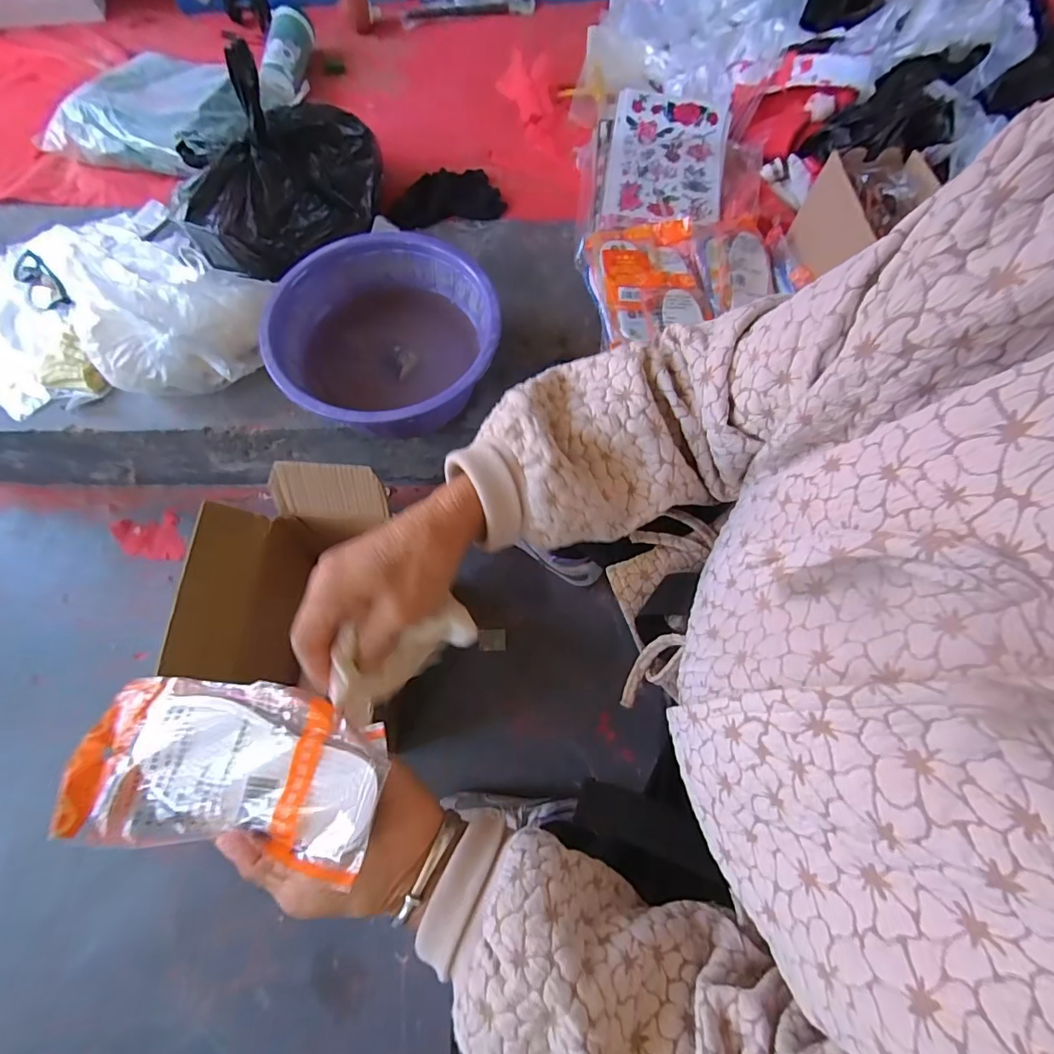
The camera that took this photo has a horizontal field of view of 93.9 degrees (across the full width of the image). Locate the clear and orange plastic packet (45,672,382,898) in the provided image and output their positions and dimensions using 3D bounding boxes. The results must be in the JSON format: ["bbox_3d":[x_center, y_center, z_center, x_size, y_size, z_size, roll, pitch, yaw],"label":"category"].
[{"bbox_3d":[-0.170,0.135,0.281,0.181,0.022,0.086,3,60,9],"label":"clear and orange plastic packet"}]

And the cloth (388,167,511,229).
[{"bbox_3d":[-0.135,-0.545,0.813,0.186,0.019,0.090,-7,90,-5],"label":"cloth"}]

